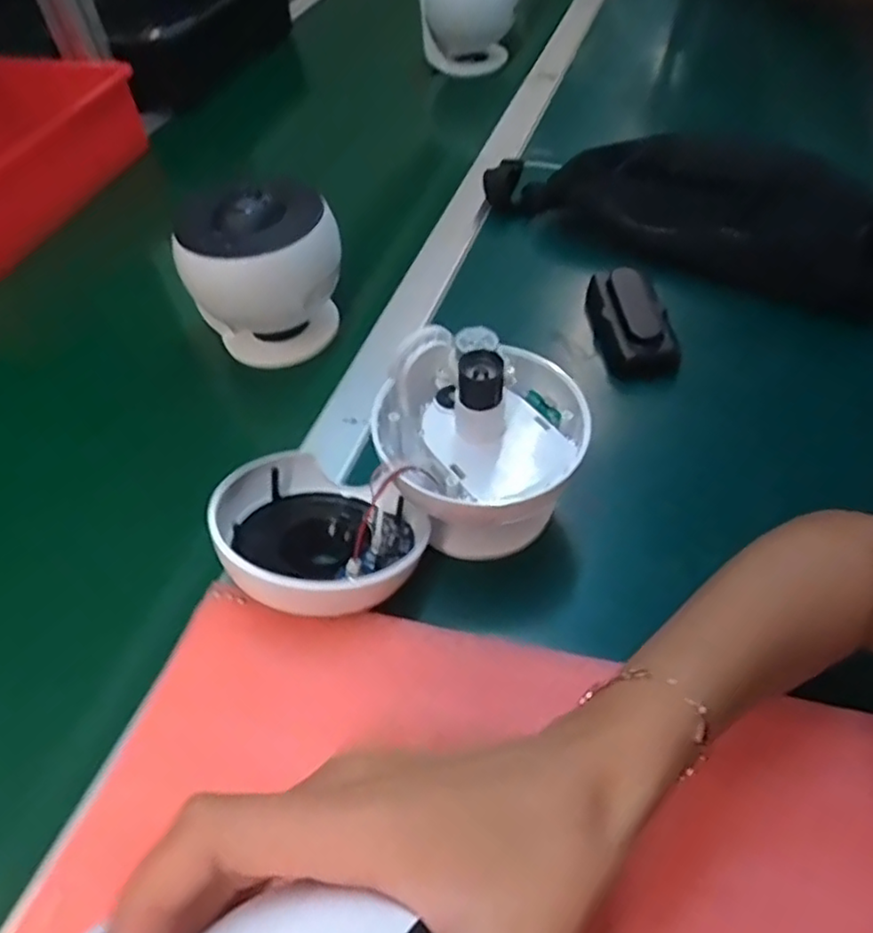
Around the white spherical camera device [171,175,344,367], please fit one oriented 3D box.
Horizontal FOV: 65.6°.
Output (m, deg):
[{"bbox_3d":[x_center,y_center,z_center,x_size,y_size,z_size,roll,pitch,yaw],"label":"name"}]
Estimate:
[{"bbox_3d":[-0.128,-0.141,0.515,0.089,0.136,0.086,10,46,18],"label":"white spherical camera device"}]

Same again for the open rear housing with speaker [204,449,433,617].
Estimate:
[{"bbox_3d":[-0.062,0.037,0.382,0.116,0.059,0.117,2,44,10],"label":"open rear housing with speaker"}]

